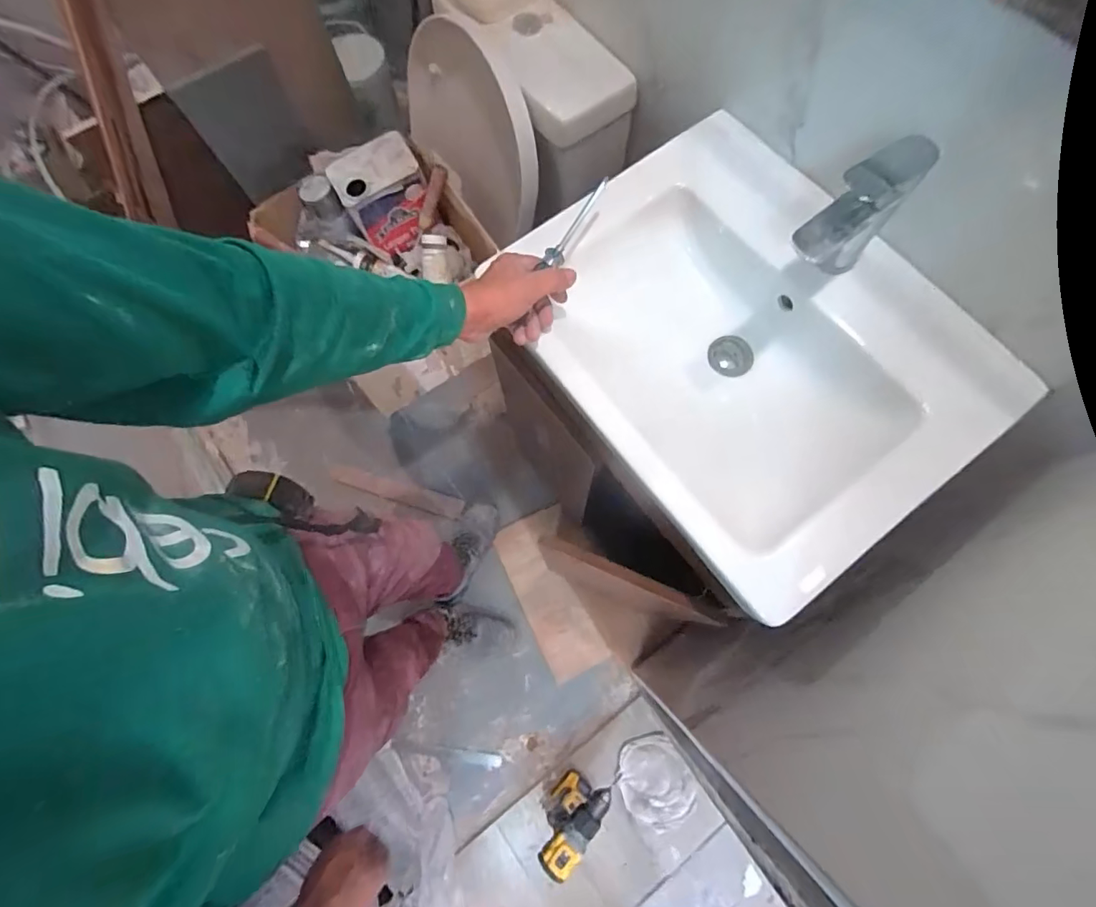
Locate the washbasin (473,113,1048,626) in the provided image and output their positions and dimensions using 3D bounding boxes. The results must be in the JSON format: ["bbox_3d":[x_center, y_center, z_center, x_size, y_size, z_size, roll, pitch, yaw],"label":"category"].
[{"bbox_3d":[0.248,-0.132,0.650,0.432,0.145,0.542,-35,74,-8],"label":"washbasin"}]

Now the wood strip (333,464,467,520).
[{"bbox_3d":[-0.427,0.104,1.401,0.399,0.019,0.057,16,74,7],"label":"wood strip"}]

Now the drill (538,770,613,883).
[{"bbox_3d":[0.055,0.758,1.063,0.074,0.247,0.175,36,77,12],"label":"drill"}]

